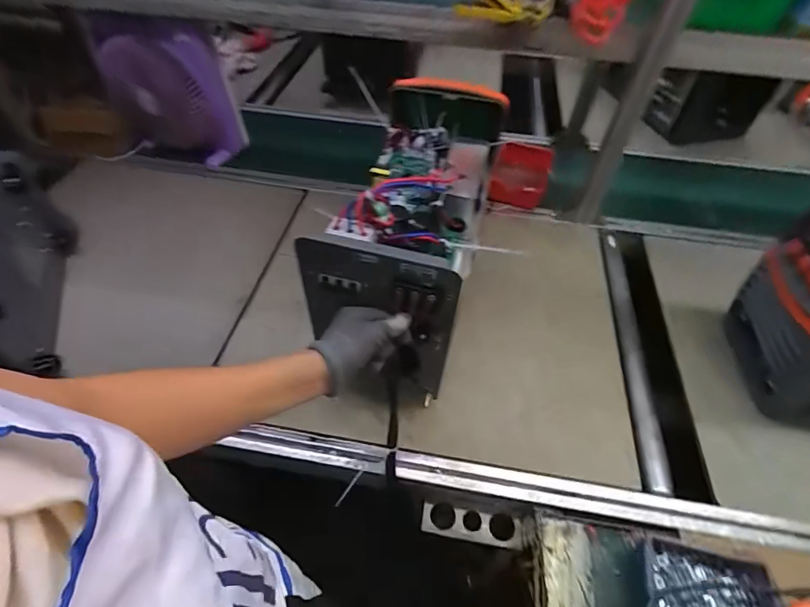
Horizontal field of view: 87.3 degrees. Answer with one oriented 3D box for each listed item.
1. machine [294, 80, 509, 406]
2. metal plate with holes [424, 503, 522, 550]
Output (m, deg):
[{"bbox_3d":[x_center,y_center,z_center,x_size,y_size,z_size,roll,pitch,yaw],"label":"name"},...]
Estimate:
[{"bbox_3d":[0.021,-0.140,0.699,0.188,0.284,0.512,12,53,8],"label":"machine"},{"bbox_3d":[0.099,0.334,0.640,0.147,0.011,0.043,7,57,7],"label":"metal plate with holes"}]

